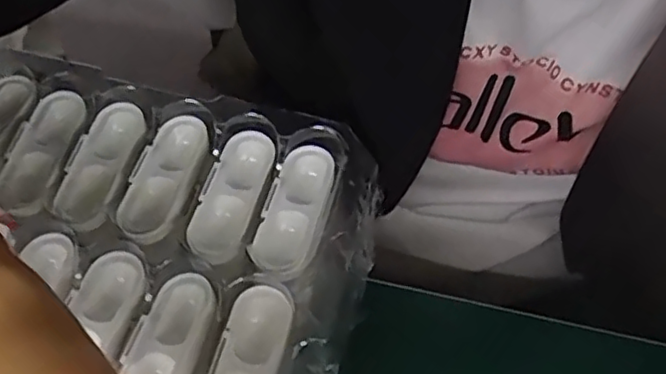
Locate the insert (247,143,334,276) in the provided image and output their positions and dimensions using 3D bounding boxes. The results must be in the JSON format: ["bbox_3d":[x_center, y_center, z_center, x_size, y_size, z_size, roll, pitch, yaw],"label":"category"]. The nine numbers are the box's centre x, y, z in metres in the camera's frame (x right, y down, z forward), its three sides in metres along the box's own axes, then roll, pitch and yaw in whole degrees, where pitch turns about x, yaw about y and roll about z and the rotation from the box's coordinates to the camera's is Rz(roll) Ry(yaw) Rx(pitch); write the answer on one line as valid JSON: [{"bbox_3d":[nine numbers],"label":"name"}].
[{"bbox_3d":[-0.017,0.008,0.287,0.024,0.008,0.065,15,59,7],"label":"insert"}]

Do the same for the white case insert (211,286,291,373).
[{"bbox_3d":[-0.034,0.069,0.248,0.023,0.009,0.064,15,59,7],"label":"white case insert"}]

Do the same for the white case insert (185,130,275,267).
[{"bbox_3d":[-0.046,0.003,0.292,0.023,0.010,0.067,15,59,7],"label":"white case insert"}]

